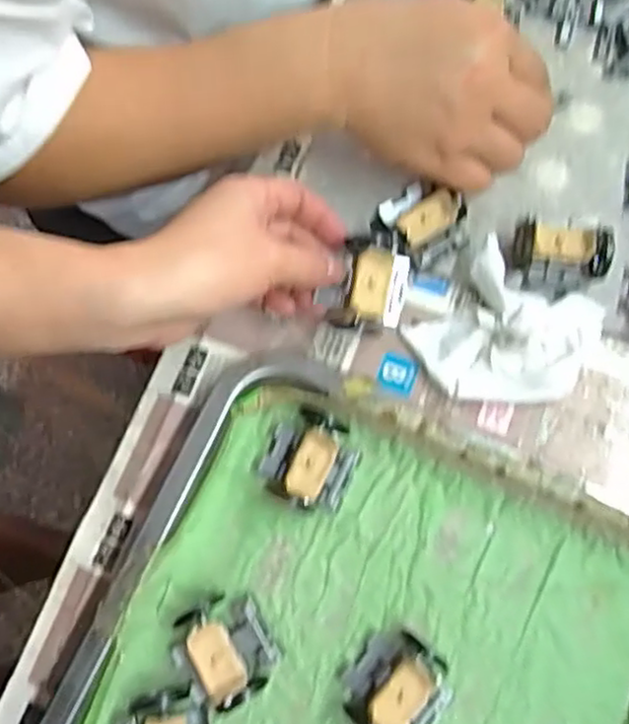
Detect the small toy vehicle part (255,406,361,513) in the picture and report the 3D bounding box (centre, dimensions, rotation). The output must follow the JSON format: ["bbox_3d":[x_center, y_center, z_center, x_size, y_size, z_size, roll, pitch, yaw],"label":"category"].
[{"bbox_3d":[-0.003,0.049,0.345,0.045,0.030,0.044,25,73,11],"label":"small toy vehicle part"}]

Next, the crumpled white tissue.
[{"bbox_3d":[0.099,-0.014,0.364,0.083,0.028,0.078,32,74,13],"label":"crumpled white tissue"}]

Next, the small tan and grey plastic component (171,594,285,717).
[{"bbox_3d":[-0.042,0.134,0.324,0.044,0.029,0.045,-30,71,-8],"label":"small tan and grey plastic component"}]

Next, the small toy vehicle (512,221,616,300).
[{"bbox_3d":[0.132,-0.053,0.374,0.049,0.027,0.034,7,70,5],"label":"small toy vehicle"}]

